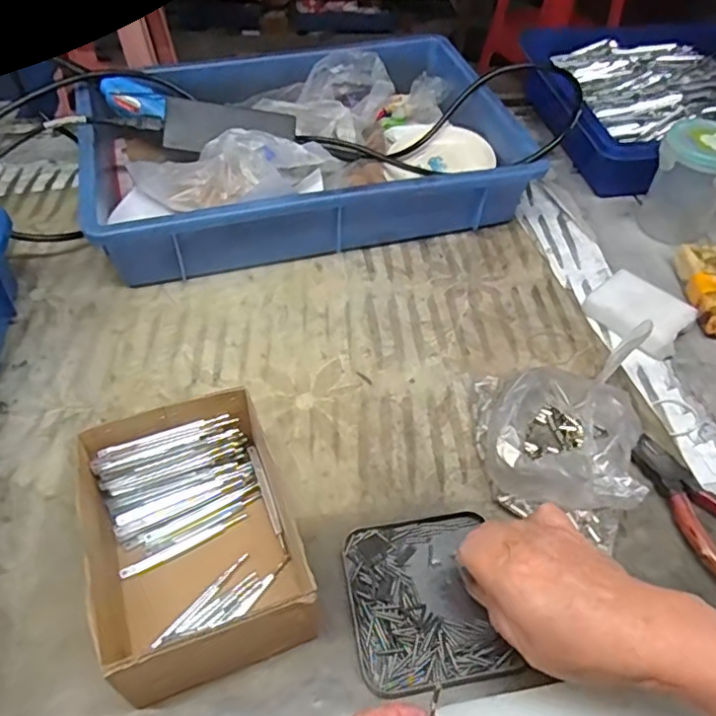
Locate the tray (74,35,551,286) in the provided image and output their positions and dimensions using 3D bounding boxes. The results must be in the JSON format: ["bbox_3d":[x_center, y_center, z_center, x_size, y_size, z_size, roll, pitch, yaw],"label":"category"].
[{"bbox_3d":[-0.058,-0.222,0.645,0.434,0.100,0.267,-12,51,-13],"label":"tray"}]

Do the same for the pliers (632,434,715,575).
[{"bbox_3d":[0.243,0.113,0.420,0.048,0.014,0.133,-19,53,-19],"label":"pliers"}]

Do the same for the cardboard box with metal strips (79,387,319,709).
[{"bbox_3d":[-0.098,0.108,0.367,0.116,0.067,0.155,-18,52,-18],"label":"cardboard box with metal strips"}]

